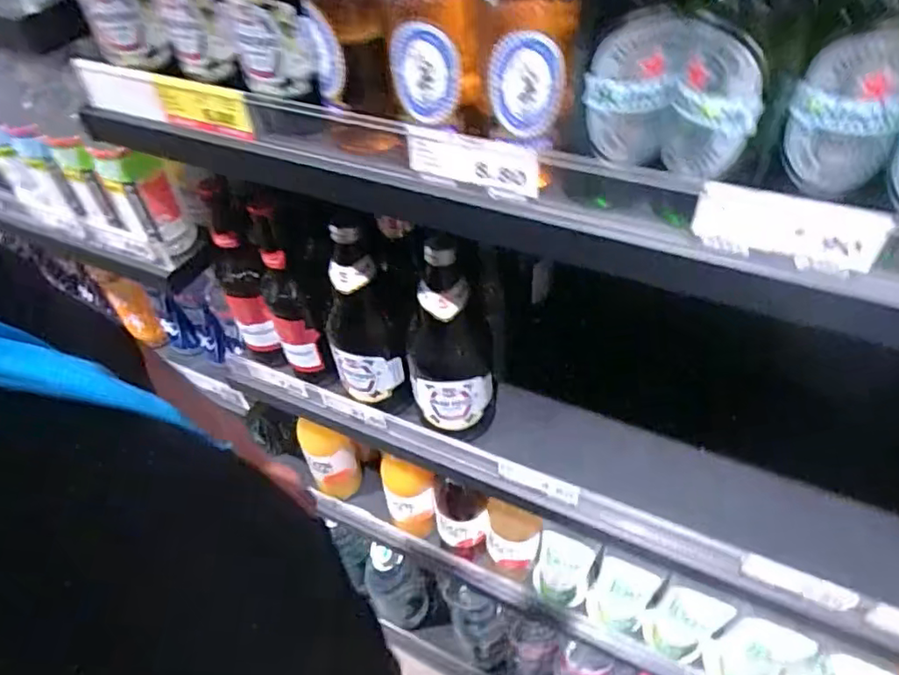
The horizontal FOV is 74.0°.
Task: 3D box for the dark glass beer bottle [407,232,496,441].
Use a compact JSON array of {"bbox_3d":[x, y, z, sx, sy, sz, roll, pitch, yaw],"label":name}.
[{"bbox_3d":[0.000,0.011,0.624,0.089,0.250,0.074,-5,48,0],"label":"dark glass beer bottle"}]

